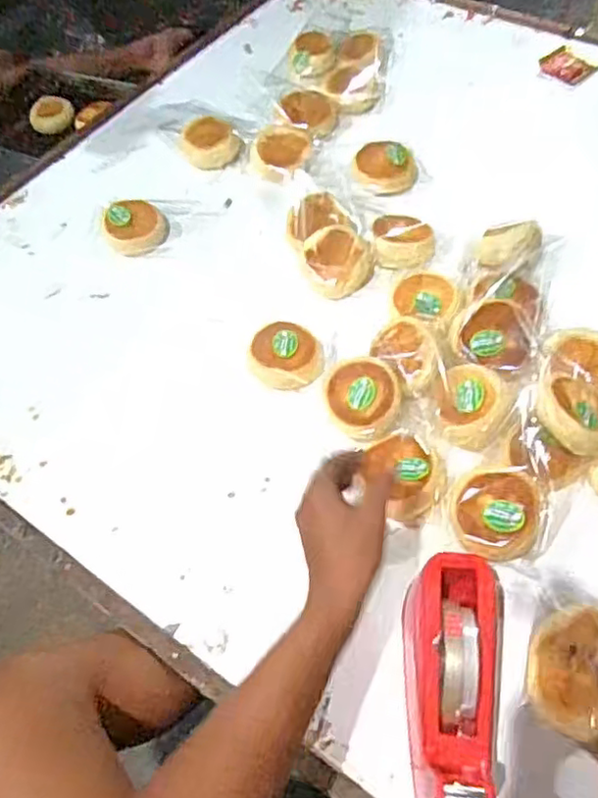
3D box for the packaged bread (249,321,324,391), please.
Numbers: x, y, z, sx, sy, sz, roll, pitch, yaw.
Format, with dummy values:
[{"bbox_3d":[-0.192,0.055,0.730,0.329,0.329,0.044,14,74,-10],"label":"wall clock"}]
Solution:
[{"bbox_3d":[-0.016,-0.050,0.779,0.093,0.042,0.074,35,65,23],"label":"packaged bread"}]

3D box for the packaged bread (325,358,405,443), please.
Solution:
[{"bbox_3d":[0.073,-0.001,0.730,0.092,0.040,0.092,-2,81,10],"label":"packaged bread"}]

